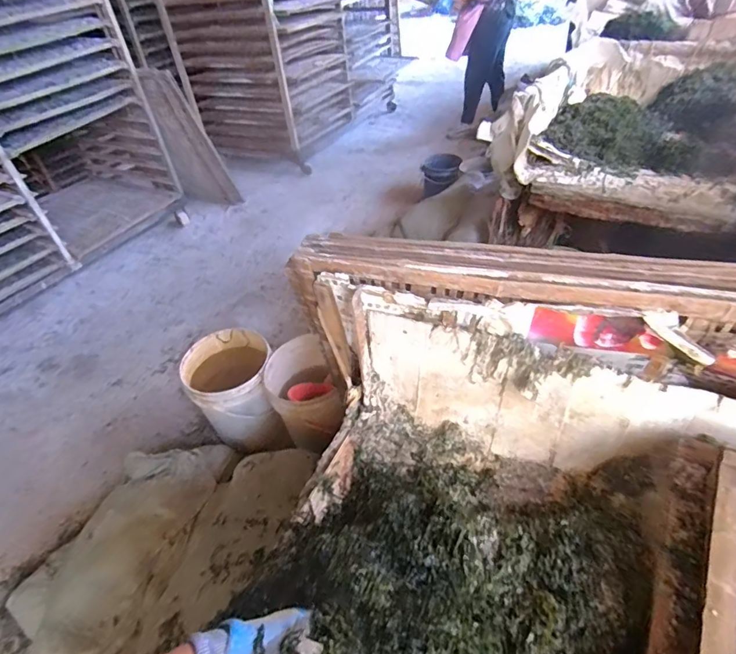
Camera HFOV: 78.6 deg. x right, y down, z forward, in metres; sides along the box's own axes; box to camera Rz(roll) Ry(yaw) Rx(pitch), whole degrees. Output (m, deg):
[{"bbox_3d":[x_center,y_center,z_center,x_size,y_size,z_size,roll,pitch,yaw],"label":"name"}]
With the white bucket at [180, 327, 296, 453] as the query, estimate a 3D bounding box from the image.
[{"bbox_3d":[-0.466,0.248,1.639,0.305,0.348,0.331,-21,44,-16],"label":"white bucket"}]

